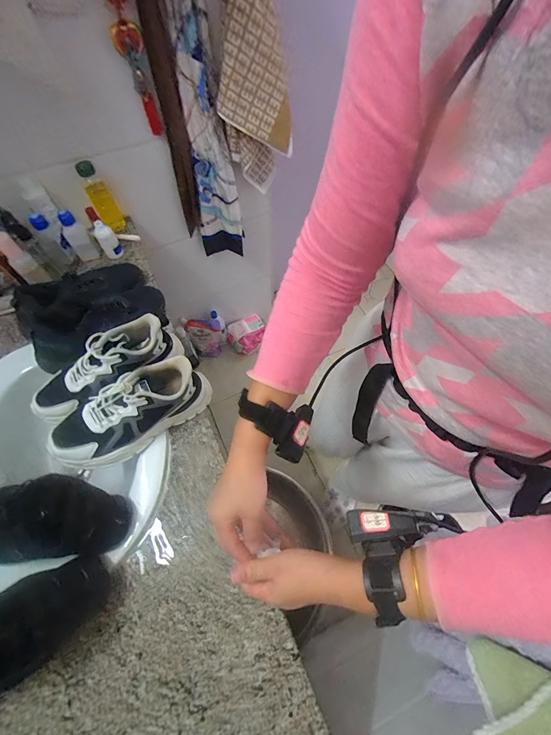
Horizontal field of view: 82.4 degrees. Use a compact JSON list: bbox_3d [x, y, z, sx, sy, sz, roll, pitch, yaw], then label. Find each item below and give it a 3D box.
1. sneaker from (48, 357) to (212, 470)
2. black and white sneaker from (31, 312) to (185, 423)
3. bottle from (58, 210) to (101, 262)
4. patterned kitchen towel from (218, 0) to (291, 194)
[{"bbox_3d":[-0.256,0.077,0.572,0.272,0.119,0.112,-37,67,-17],"label":"sneaker"},{"bbox_3d":[-0.317,0.002,0.605,0.277,0.114,0.089,-32,66,-15],"label":"black and white sneaker"},{"bbox_3d":[-0.496,-0.328,0.794,0.052,0.127,0.033,-34,67,-16],"label":"bottle"},{"bbox_3d":[-0.050,-0.655,0.727,0.165,0.476,0.106,-3,62,-1],"label":"patterned kitchen towel"}]

